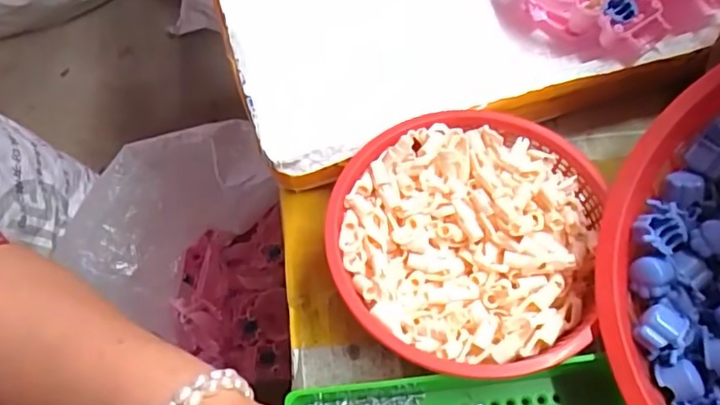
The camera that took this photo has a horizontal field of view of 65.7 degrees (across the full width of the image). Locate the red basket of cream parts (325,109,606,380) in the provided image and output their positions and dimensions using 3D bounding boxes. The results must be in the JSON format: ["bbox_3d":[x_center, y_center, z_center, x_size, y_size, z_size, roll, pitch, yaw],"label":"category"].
[{"bbox_3d":[0.051,0.016,0.274,0.125,0.034,0.133,10,64,8],"label":"red basket of cream parts"}]

